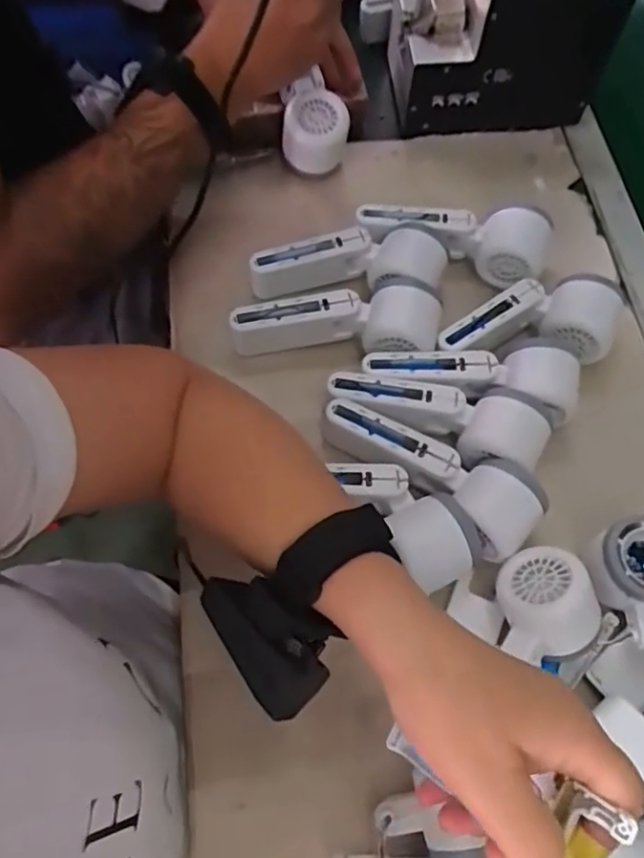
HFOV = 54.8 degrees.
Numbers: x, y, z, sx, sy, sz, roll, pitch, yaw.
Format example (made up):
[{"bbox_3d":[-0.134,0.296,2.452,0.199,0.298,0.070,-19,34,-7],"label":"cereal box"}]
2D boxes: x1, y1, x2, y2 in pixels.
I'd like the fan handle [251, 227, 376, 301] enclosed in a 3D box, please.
[{"bbox_3d":[-0.009,-0.143,0.539,0.107,0.040,0.025,-15,68,-10],"label":"fan handle"}]

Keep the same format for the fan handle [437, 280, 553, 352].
[{"bbox_3d":[0.142,-0.086,0.523,0.104,0.039,0.030,-30,71,-16],"label":"fan handle"}]

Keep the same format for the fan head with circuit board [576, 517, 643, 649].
[{"bbox_3d":[0.227,0.106,0.439,0.062,0.041,0.081,-24,70,-14],"label":"fan head with circuit board"}]

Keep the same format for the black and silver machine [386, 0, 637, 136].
[{"bbox_3d":[0.168,-0.386,0.597,0.181,0.148,0.121,-9,67,-8],"label":"black and silver machine"}]

